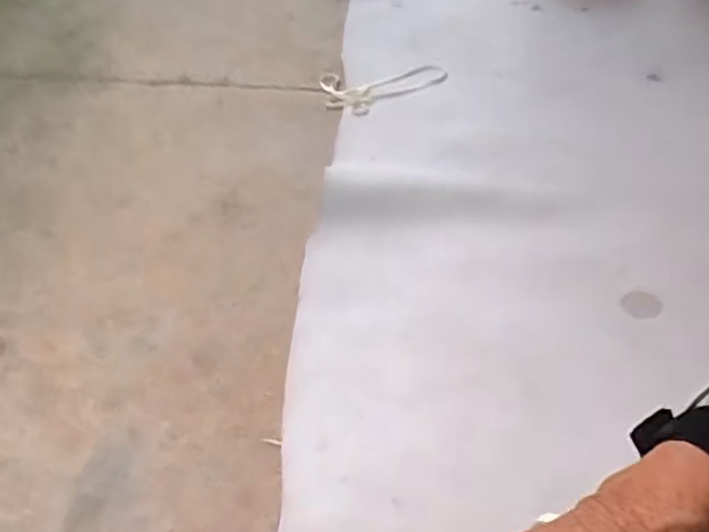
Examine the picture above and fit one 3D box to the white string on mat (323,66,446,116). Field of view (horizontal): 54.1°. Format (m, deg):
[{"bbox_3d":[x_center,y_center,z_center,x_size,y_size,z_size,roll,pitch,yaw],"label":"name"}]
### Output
[{"bbox_3d":[0.065,-0.349,1.358,0.249,0.021,0.150,-8,47,-6],"label":"white string on mat"}]

